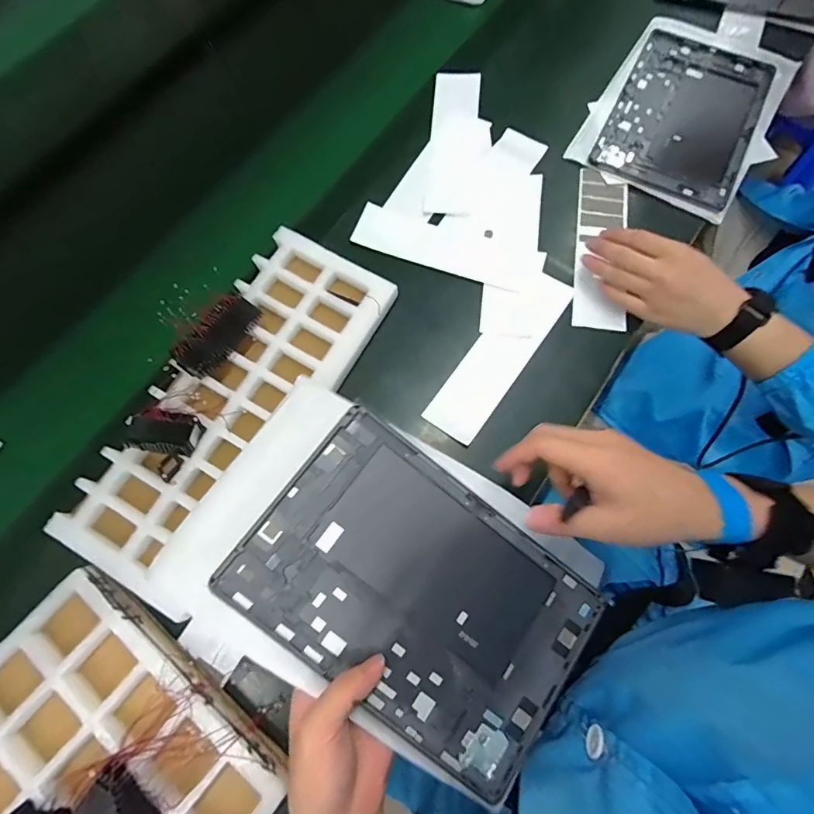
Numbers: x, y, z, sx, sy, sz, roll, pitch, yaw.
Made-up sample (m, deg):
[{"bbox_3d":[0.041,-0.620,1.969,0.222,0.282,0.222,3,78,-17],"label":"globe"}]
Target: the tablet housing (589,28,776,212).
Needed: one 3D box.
[{"bbox_3d":[0.358,-0.378,0.589,0.167,0.015,0.261,26,75,9],"label":"tablet housing"}]

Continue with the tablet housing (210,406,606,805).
[{"bbox_3d":[0.011,0.139,0.341,0.249,0.006,0.162,39,75,-1],"label":"tablet housing"}]

